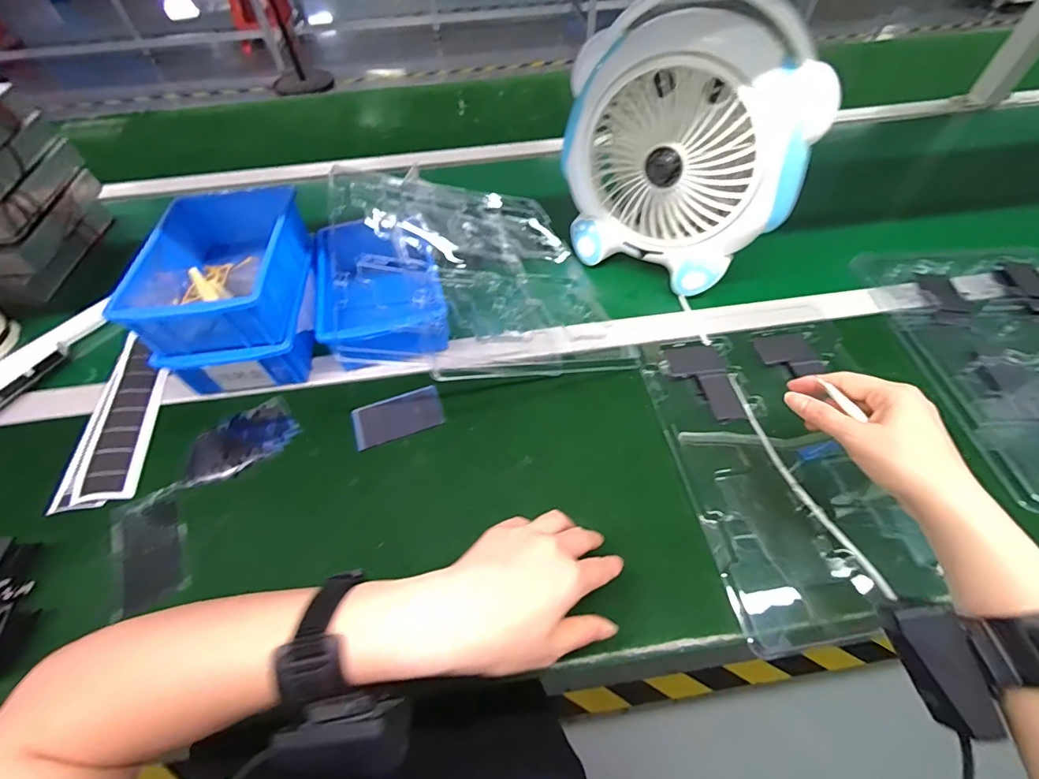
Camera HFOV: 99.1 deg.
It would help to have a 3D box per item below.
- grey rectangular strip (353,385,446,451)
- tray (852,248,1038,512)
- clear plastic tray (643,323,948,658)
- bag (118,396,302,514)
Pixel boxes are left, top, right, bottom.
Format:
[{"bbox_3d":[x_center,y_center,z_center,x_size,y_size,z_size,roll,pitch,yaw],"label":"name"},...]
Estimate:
[{"bbox_3d":[-0.128,0.028,0.468,0.091,0.004,0.051,-19,57,-12],"label":"grey rectangular strip"},{"bbox_3d":[0.557,-0.037,0.482,0.260,0.025,0.335,-2,55,0],"label":"tray"},{"bbox_3d":[0.256,0.062,0.416,0.208,0.018,0.293,-6,55,-3],"label":"clear plastic tray"},{"bbox_3d":[-0.301,0.064,0.439,0.152,0.008,0.066,-32,60,-19],"label":"bag"}]

